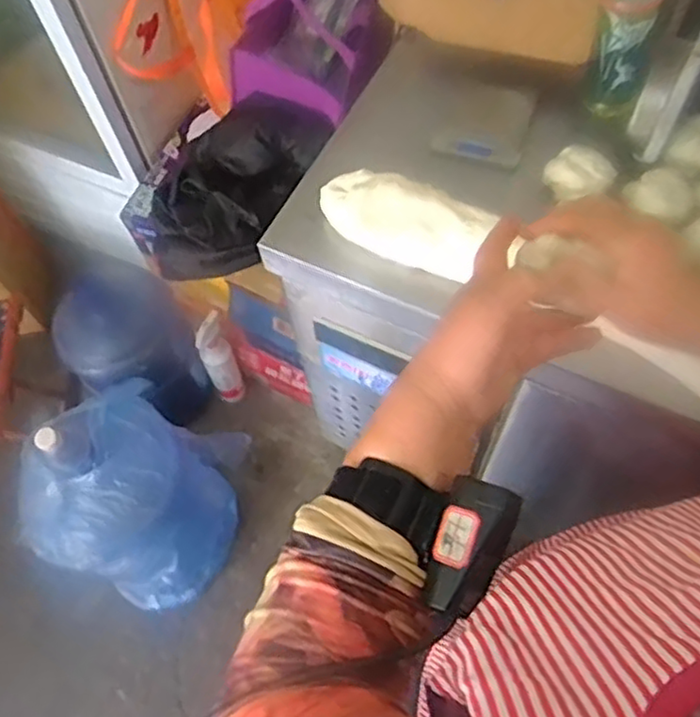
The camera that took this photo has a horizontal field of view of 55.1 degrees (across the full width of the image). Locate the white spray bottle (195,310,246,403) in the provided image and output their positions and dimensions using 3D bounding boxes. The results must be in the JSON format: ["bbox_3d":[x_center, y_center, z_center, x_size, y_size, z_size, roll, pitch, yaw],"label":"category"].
[{"bbox_3d":[-0.281,0.007,1.456,0.071,0.215,0.121,-22,64,-9],"label":"white spray bottle"}]

